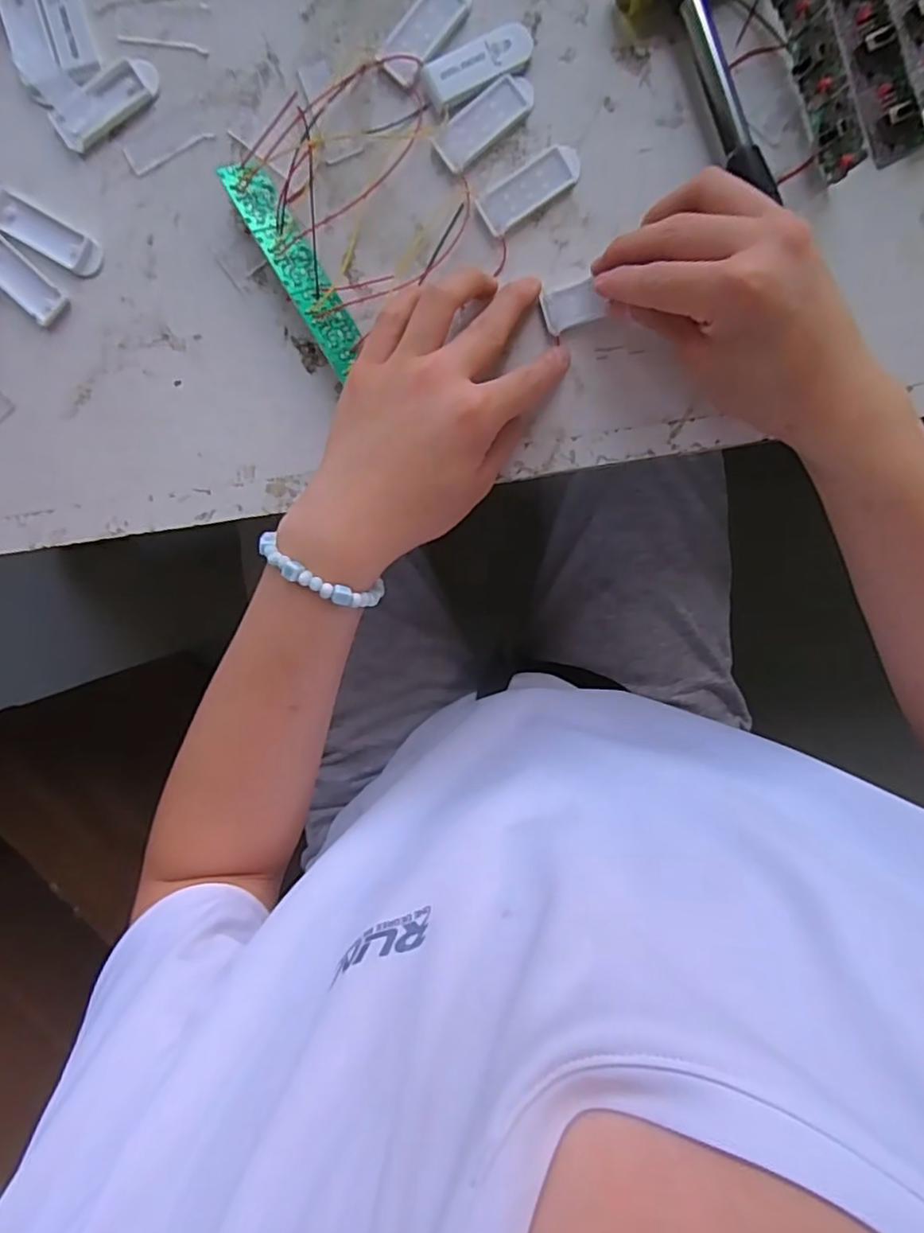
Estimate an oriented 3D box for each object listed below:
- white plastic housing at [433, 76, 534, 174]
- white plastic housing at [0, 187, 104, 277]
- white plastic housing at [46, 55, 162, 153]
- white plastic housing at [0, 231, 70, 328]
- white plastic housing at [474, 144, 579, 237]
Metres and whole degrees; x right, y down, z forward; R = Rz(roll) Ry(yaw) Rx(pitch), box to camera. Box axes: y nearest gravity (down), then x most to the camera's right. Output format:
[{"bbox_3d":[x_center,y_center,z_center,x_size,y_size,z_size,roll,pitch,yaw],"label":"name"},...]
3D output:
[{"bbox_3d":[0.012,-0.255,0.322,0.056,0.004,0.021,-37,97,4],"label":"white plastic housing"},{"bbox_3d":[-0.219,-0.201,0.329,0.057,0.004,0.021,29,97,-5],"label":"white plastic housing"},{"bbox_3d":[-0.183,-0.265,0.323,0.058,0.006,0.022,-36,97,4],"label":"white plastic housing"},{"bbox_3d":[-0.234,-0.179,0.331,0.021,0.004,0.052,-45,97,5],"label":"white plastic housing"},{"bbox_3d":[0.035,-0.224,0.327,0.056,0.006,0.023,-33,97,4],"label":"white plastic housing"}]

